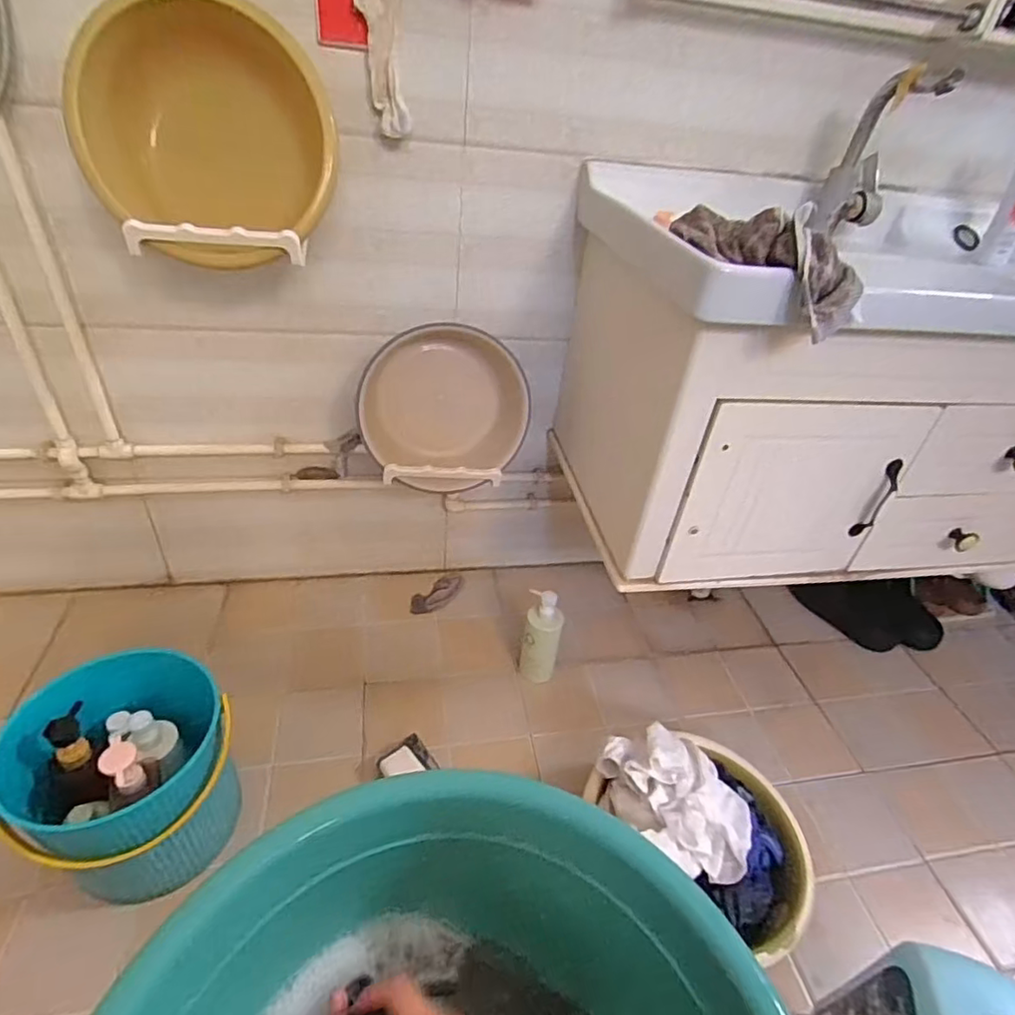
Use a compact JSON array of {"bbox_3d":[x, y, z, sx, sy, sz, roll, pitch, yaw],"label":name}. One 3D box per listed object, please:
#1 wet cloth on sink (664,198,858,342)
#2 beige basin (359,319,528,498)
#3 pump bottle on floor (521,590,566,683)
[{"bbox_3d":[0.276,-0.274,0.635,0.082,0.089,0.216,-22,46,-32],"label":"wet cloth on sink"},{"bbox_3d":[-0.109,-0.172,1.014,0.285,0.277,0.102,-1,20,-10],"label":"beige basin"},{"bbox_3d":[0.066,0.262,1.134,0.073,0.198,0.070,12,38,6],"label":"pump bottle on floor"}]

